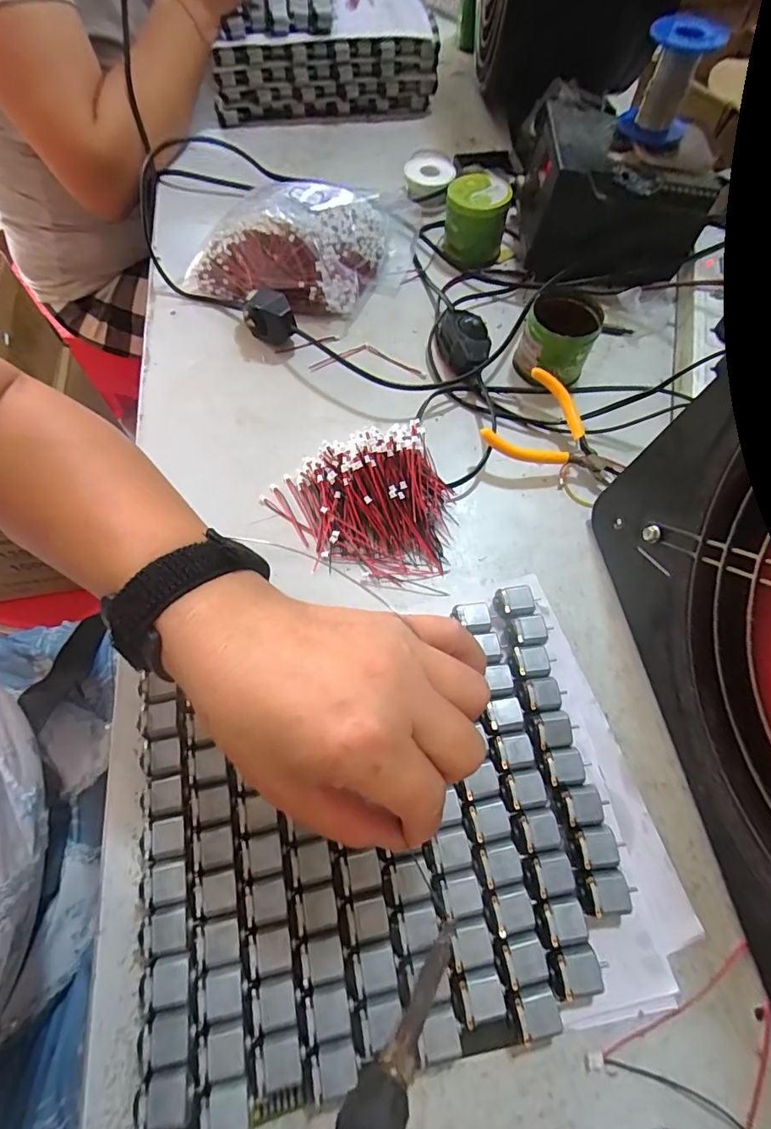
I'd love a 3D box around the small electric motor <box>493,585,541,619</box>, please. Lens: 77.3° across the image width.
[{"bbox_3d":[0.083,0.026,0.312,0.030,0.015,0.021,-11,65,-6],"label":"small electric motor"}]

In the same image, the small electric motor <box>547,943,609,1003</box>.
[{"bbox_3d":[0.091,0.194,0.229,0.028,0.017,0.023,-1,64,-1],"label":"small electric motor"}]

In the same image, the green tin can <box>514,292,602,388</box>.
[{"bbox_3d":[0.138,-0.181,0.392,0.057,0.047,0.068,19,66,8],"label":"green tin can"}]

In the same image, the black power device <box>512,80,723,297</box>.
[{"bbox_3d":[0.200,-0.328,0.433,0.139,0.102,0.136,0,64,0],"label":"black power device"}]

